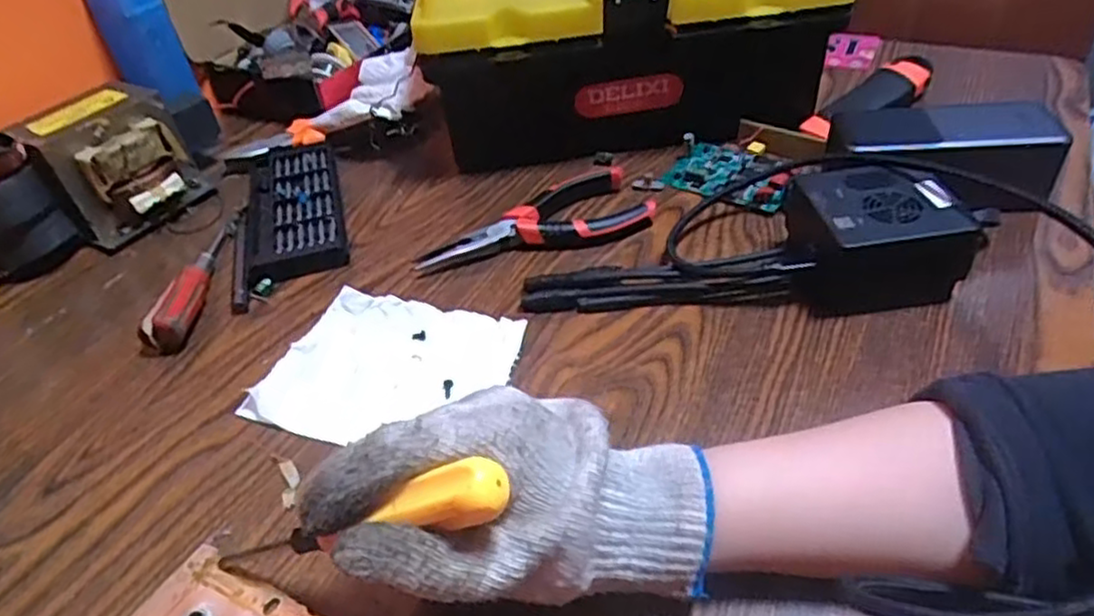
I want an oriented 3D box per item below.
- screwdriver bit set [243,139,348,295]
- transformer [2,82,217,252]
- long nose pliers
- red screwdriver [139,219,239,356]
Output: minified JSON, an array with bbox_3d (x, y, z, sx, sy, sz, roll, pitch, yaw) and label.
[{"bbox_3d":[-0.183,-0.073,0.524,0.064,0.015,0.158,-14,42,-10],"label":"screwdriver bit set"},{"bbox_3d":[-0.312,-0.105,0.527,0.080,0.081,0.094,22,48,28],"label":"transformer"},{"bbox_3d":[-0.010,-0.057,0.481,0.154,0.020,0.059,-15,42,-10],"label":"long nose pliers"},{"bbox_3d":[-0.226,-0.023,0.469,0.025,0.025,0.133,-5,41,0],"label":"red screwdriver"}]

